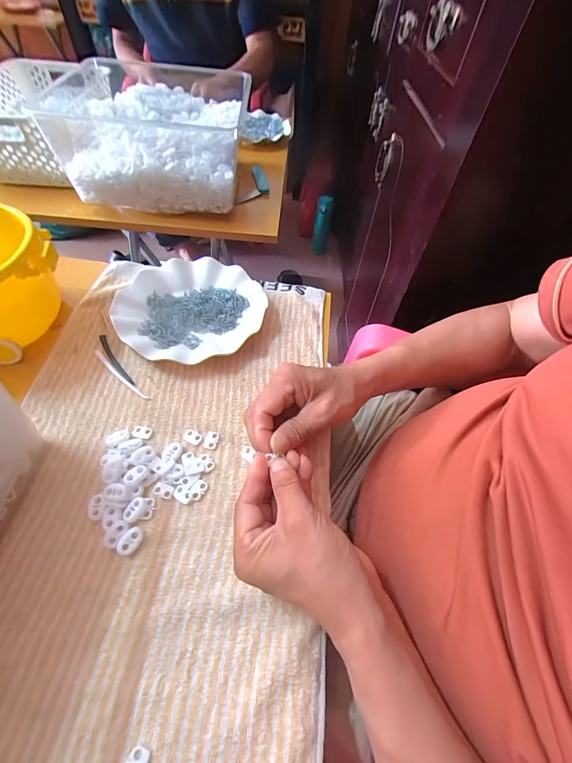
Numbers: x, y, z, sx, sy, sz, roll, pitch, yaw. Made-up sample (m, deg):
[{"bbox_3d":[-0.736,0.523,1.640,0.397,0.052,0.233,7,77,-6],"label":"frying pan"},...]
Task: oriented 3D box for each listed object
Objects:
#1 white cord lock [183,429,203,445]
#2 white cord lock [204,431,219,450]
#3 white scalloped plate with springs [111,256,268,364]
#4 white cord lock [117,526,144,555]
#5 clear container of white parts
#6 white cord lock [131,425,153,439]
[{"bbox_3d":[-0.097,0.056,0.330,0.021,0.004,0.013,27,58,13],"label":"white cord lock"},{"bbox_3d":[-0.077,0.059,0.330,0.013,0.004,0.018,9,56,2],"label":"white cord lock"},{"bbox_3d":[-0.121,-0.096,0.420,0.180,0.025,0.170,2,56,-3],"label":"white scalloped plate with springs"},{"bbox_3d":[-0.131,0.134,0.271,0.016,0.004,0.022,36,63,-5],"label":"white cord lock"},{"bbox_3d":[-0.242,-0.420,0.582,0.309,0.109,0.239,2,56,-3],"label":"clear container of white parts"},{"bbox_3d":[-0.148,0.052,0.331,0.019,0.004,0.013,16,56,6],"label":"white cord lock"}]

